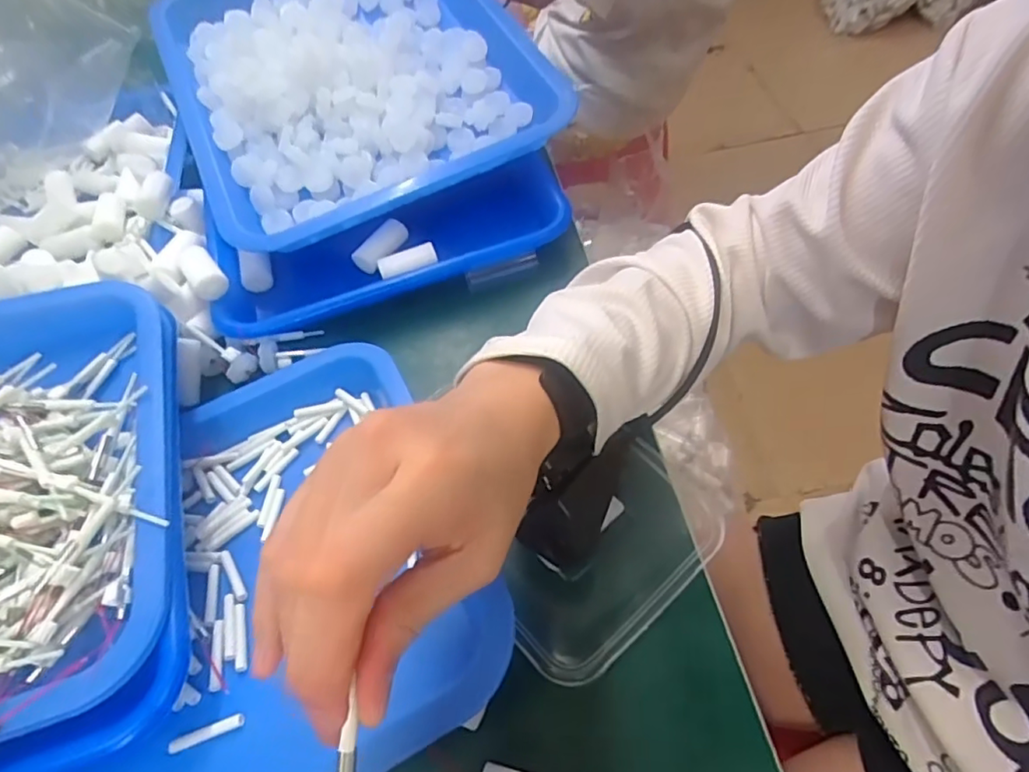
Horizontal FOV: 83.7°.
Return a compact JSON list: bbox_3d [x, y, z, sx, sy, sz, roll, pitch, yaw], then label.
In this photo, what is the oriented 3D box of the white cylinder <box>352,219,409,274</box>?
[{"bbox_3d":[-0.097,-0.102,0.415,0.022,0.019,0.040,22,61,20],"label":"white cylinder"}]

